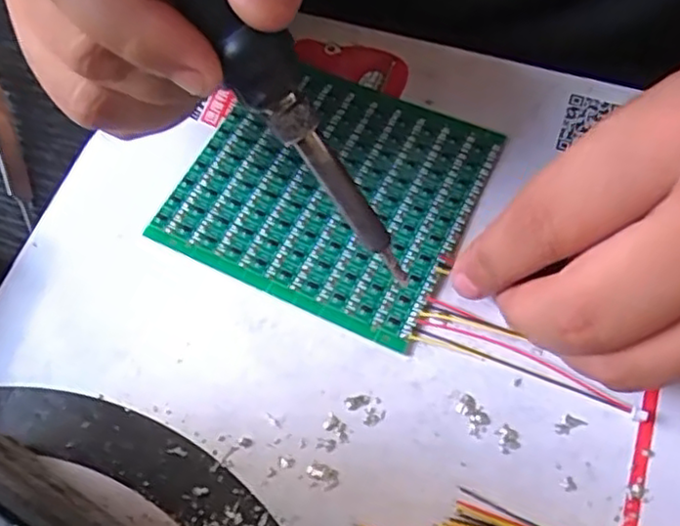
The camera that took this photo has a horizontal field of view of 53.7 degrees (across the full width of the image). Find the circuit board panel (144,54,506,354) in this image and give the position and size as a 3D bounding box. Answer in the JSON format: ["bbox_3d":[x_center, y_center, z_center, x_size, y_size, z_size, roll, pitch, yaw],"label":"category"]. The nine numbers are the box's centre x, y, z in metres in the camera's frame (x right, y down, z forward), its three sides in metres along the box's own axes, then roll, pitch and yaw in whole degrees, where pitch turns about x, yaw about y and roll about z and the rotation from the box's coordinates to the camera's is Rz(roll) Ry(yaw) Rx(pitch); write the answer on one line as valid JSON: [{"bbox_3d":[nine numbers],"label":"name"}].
[{"bbox_3d":[-0.004,-0.028,0.243,0.099,0.004,0.093,23,65,14],"label":"circuit board panel"}]

